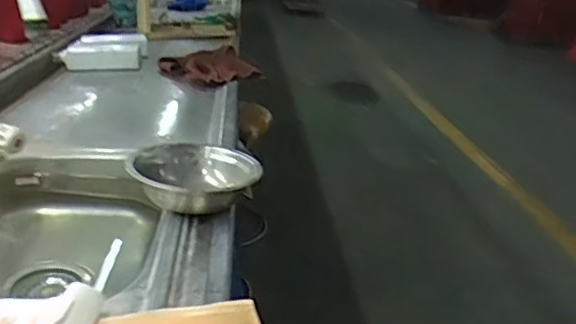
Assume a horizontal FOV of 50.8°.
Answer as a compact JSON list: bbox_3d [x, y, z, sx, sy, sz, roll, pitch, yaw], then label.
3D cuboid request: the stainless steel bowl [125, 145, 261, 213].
[{"bbox_3d":[-0.122,0.020,0.780,0.156,0.045,0.156,5,19,-2],"label":"stainless steel bowl"}]

